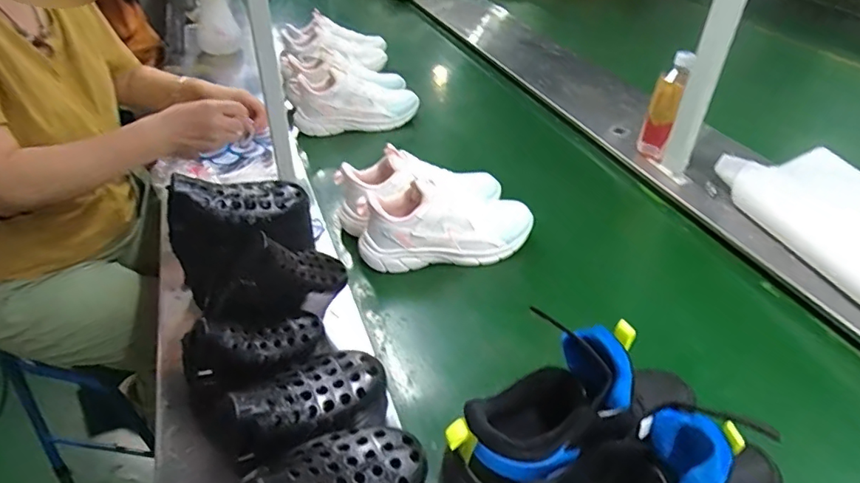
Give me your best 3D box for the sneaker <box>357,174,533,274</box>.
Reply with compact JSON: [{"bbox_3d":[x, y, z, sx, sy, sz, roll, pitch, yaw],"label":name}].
[{"bbox_3d":[0.027,-0.027,0.796,0.267,0.125,0.093,-9,40,-11],"label":"sneaker"}]

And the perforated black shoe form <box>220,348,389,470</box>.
[{"bbox_3d":[-0.111,0.144,0.467,0.150,0.054,0.068,-12,37,-37],"label":"perforated black shoe form"}]

